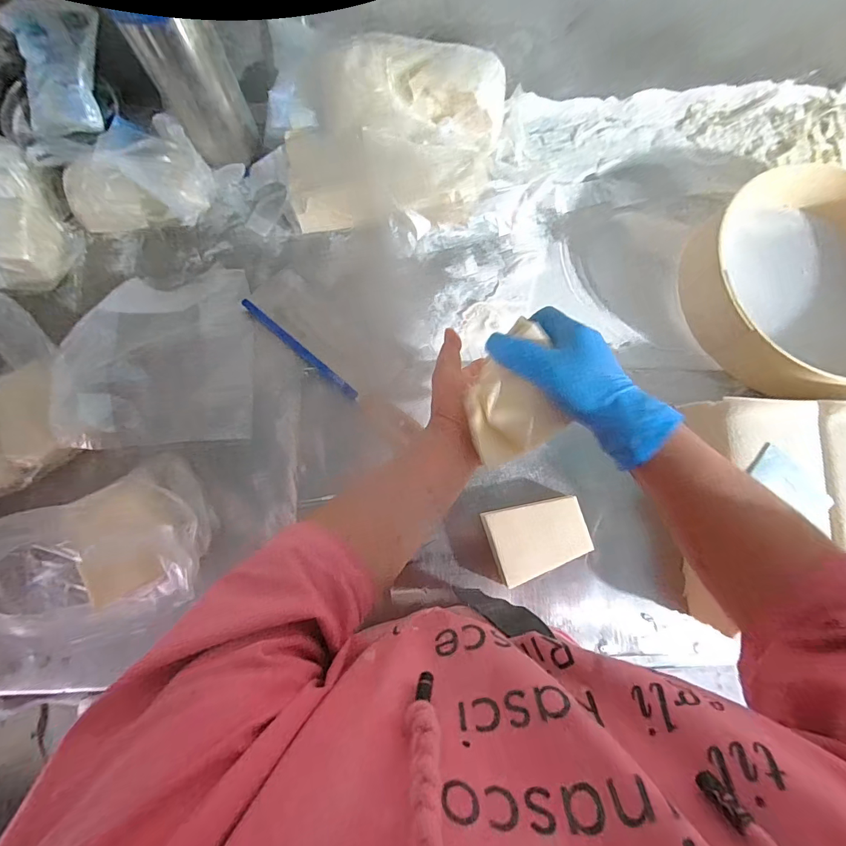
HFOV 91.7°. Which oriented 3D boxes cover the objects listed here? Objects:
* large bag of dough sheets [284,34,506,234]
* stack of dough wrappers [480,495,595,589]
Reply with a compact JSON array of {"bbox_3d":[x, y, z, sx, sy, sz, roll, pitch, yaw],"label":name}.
[{"bbox_3d":[-0.035,-0.365,0.535,0.294,0.112,0.183,-4,81,-3],"label":"large bag of dough sheets"},{"bbox_3d":[0.133,0.132,0.487,0.111,0.035,0.082,-18,83,-4],"label":"stack of dough wrappers"}]

